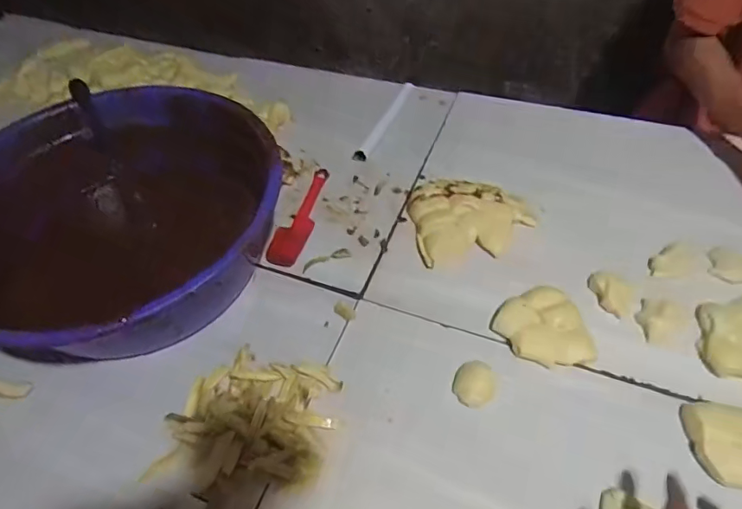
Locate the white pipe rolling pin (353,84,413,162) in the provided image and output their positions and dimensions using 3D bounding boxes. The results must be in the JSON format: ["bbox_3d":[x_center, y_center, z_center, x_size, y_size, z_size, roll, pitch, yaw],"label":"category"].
[{"bbox_3d":[0.024,-0.244,0.879,0.023,0.018,0.234,16,55,17],"label":"white pipe rolling pin"}]

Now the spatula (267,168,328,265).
[{"bbox_3d":[-0.104,-0.063,0.754,0.047,0.013,0.189,12,53,15],"label":"spatula"}]

